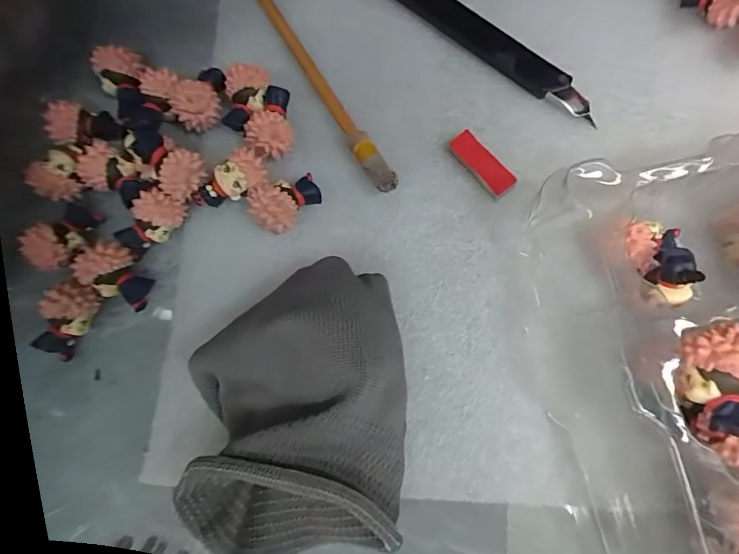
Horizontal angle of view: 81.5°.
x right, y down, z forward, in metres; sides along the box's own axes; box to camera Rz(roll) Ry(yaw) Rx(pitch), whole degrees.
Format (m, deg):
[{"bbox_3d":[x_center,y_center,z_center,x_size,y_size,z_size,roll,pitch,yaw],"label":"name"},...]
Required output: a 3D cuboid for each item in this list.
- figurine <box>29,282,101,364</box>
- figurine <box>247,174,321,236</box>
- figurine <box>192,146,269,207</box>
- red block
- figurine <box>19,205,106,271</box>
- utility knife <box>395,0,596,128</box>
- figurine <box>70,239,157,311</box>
[{"bbox_3d":[-0.123,0.017,0.173,0.015,0.018,0.030,30,78,9],"label":"figurine"},{"bbox_3d":[-0.035,-0.030,0.180,0.029,0.022,0.020,-27,76,-5],"label":"figurine"},{"bbox_3d":[-0.058,-0.040,0.179,0.032,0.011,0.015,-32,80,7],"label":"figurine"},{"bbox_3d":[0.049,-0.050,0.190,0.011,0.008,0.033,-37,77,-8],"label":"red block"},{"bbox_3d":[-0.131,-0.019,0.186,0.015,0.018,0.031,16,46,4],"label":"figurine"},{"bbox_3d":[0.047,-0.117,0.204,0.134,0.009,0.016,38,79,11],"label":"utility knife"},{"bbox_3d":[-0.104,-0.001,0.178,0.025,0.018,0.020,26,77,8],"label":"figurine"}]

